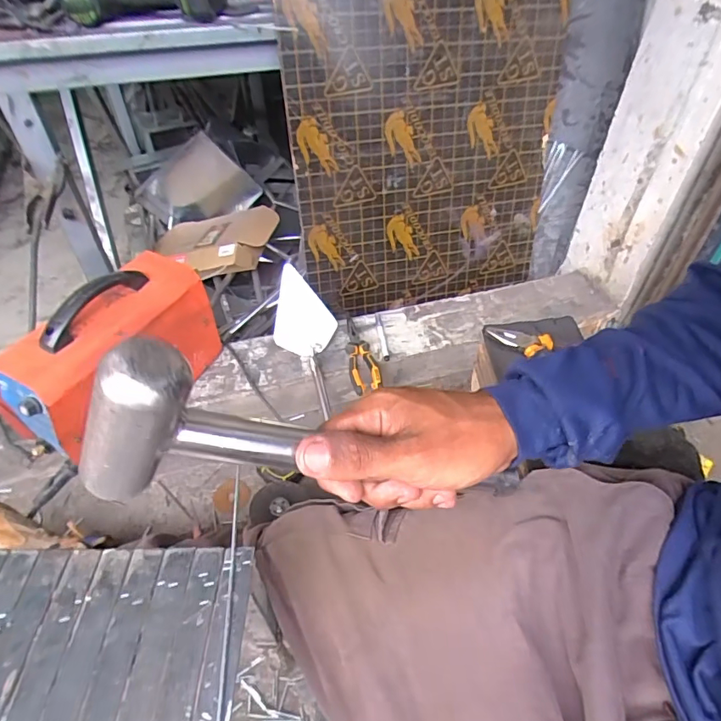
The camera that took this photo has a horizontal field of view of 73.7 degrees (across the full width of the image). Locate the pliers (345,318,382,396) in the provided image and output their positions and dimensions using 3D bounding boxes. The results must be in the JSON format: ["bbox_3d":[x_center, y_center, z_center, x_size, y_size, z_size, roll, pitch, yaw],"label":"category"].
[{"bbox_3d":[0.000,-0.015,0.941,0.054,0.019,0.178,-7,46,-7],"label":"pliers"}]

